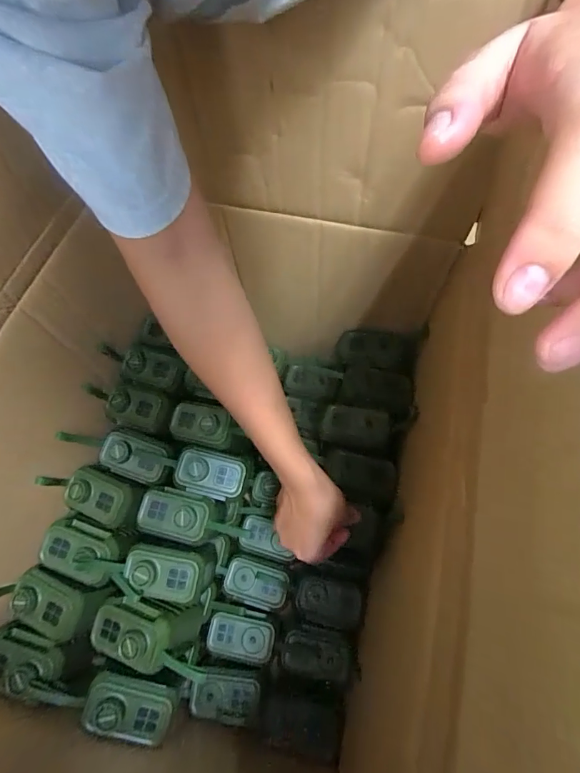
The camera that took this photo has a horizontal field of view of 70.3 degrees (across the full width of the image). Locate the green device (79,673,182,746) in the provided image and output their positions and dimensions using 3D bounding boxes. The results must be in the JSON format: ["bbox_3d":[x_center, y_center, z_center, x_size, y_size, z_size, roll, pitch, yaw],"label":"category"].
[{"bbox_3d":[-0.158,0.315,0.404,0.081,0.033,0.048,19,55,-8],"label":"green device"}]

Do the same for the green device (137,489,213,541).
[{"bbox_3d":[-0.132,0.146,0.470,0.079,0.026,0.048,8,65,7],"label":"green device"}]

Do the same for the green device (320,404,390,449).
[{"bbox_3d":[0.081,0.049,0.509,0.080,0.015,0.045,10,65,8],"label":"green device"}]

